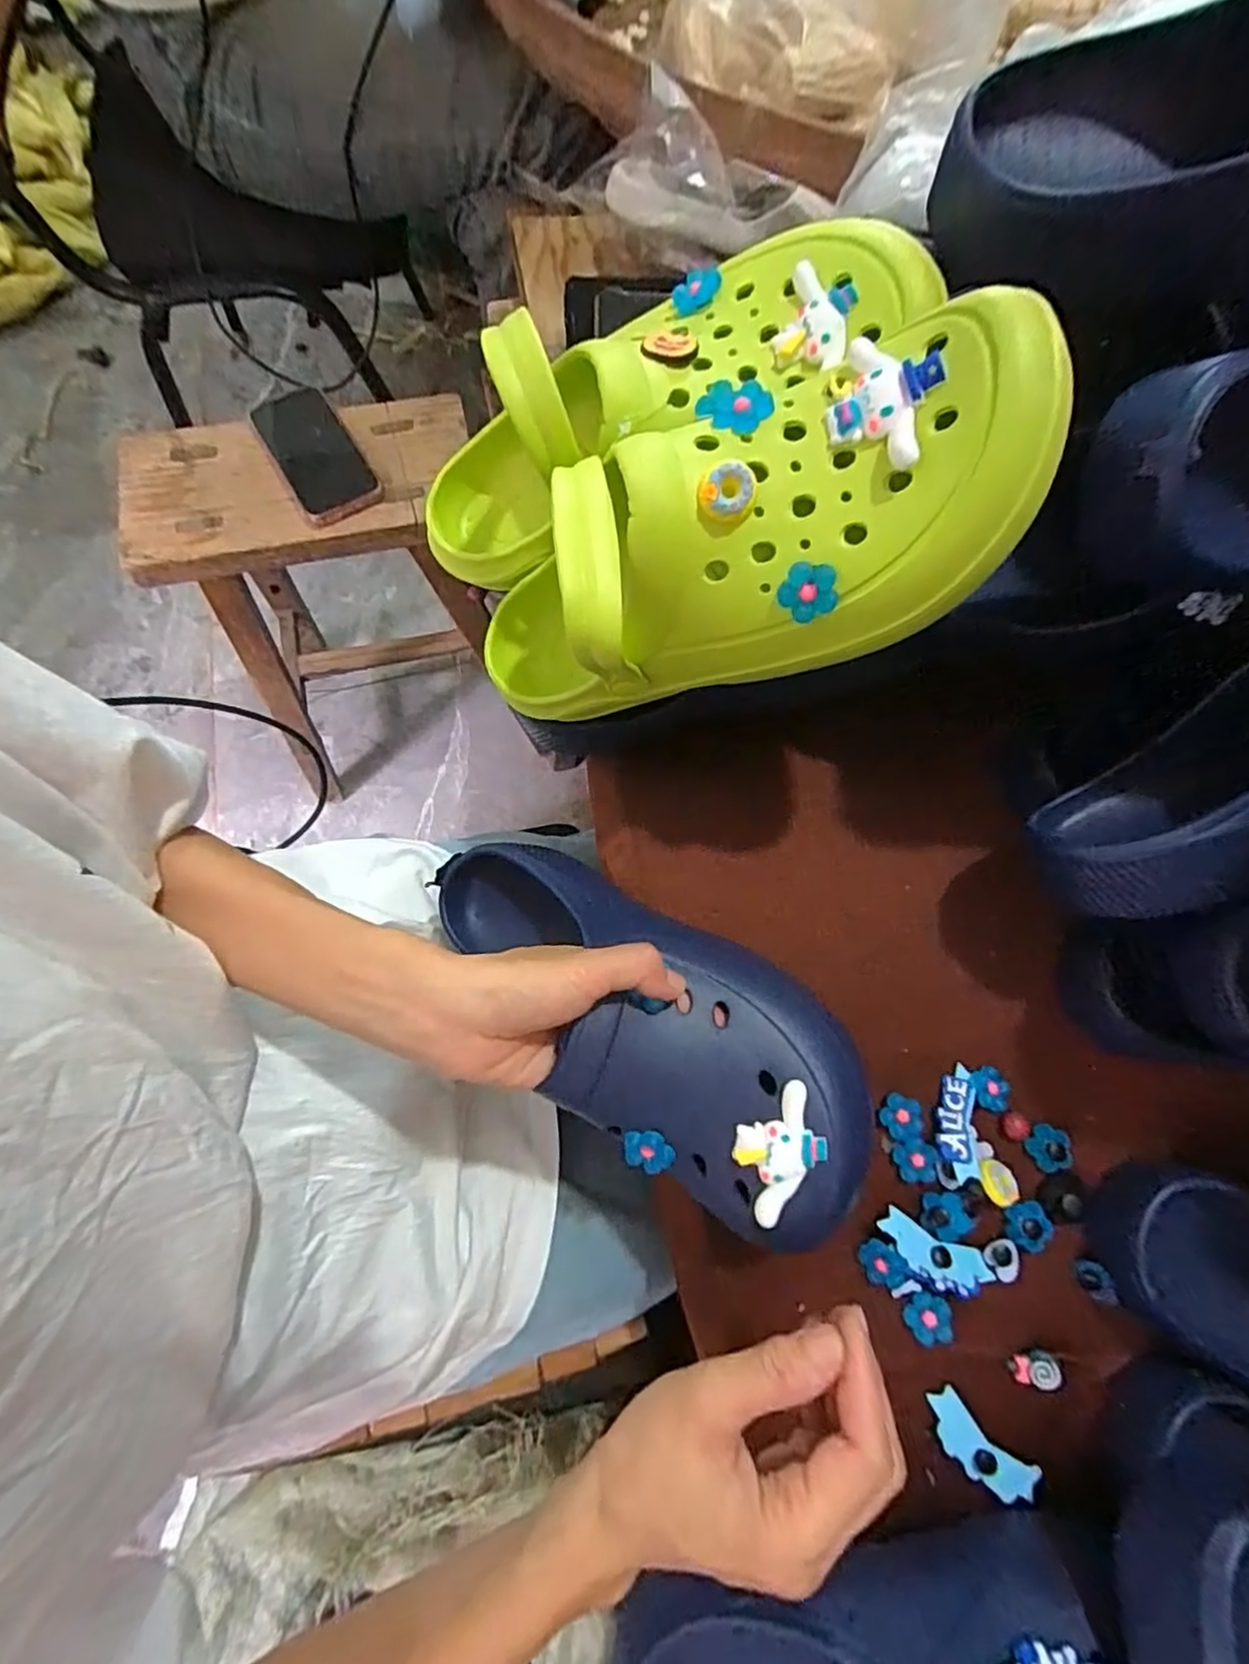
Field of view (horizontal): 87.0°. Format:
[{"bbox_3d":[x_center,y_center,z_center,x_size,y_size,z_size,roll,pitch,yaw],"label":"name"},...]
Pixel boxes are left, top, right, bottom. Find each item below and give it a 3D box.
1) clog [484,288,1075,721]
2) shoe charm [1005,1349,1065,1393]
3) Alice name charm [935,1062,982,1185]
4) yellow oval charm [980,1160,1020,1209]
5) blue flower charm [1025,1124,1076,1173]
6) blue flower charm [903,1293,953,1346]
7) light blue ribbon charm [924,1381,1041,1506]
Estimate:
[{"bbox_3d":[0.029,-0.126,0.306,0.299,0.106,0.104,-15,71,36],"label":"clog"},{"bbox_3d":[0.220,0.288,0.351,0.026,0.008,0.015,-7,75,-3],"label":"shoe charm"},{"bbox_3d":[0.193,0.168,0.383,0.021,0.005,0.061,13,62,2],"label":"Alice name charm"},{"bbox_3d":[0.212,0.198,0.370,0.020,0.004,0.027,-32,78,-10],"label":"yellow oval charm"},{"bbox_3d":[0.250,0.183,0.383,0.026,0.004,0.025,-42,79,-12],"label":"blue flower charm"},{"bbox_3d":[0.164,0.264,0.354,0.023,0.006,0.024,0,74,-1],"label":"blue flower charm"},{"bbox_3d":[0.185,0.322,0.342,0.062,0.007,0.025,42,77,9],"label":"light blue ribbon charm"}]

